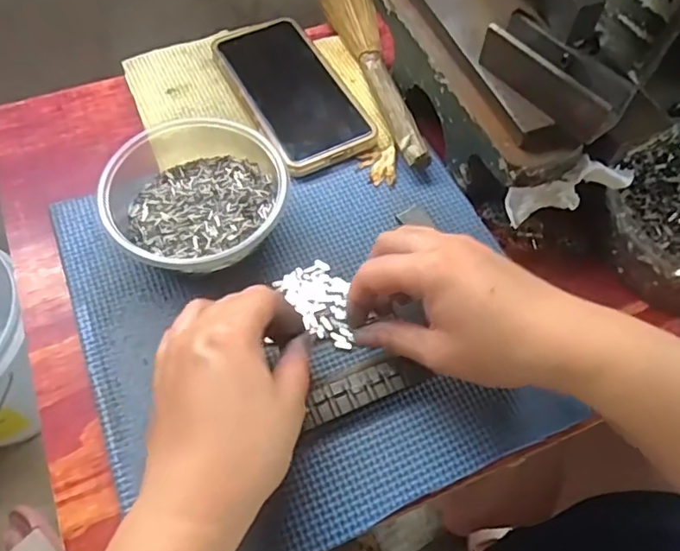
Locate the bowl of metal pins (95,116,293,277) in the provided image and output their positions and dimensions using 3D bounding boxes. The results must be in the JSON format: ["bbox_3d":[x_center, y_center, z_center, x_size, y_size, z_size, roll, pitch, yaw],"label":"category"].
[{"bbox_3d":[-0.097,-0.053,0.381,0.118,0.053,0.115,1,60,-2],"label":"bowl of metal pins"}]

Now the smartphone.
[{"bbox_3d":[-0.039,-0.145,0.457,0.076,0.014,0.159,-25,64,-16],"label":"smartphone"}]

